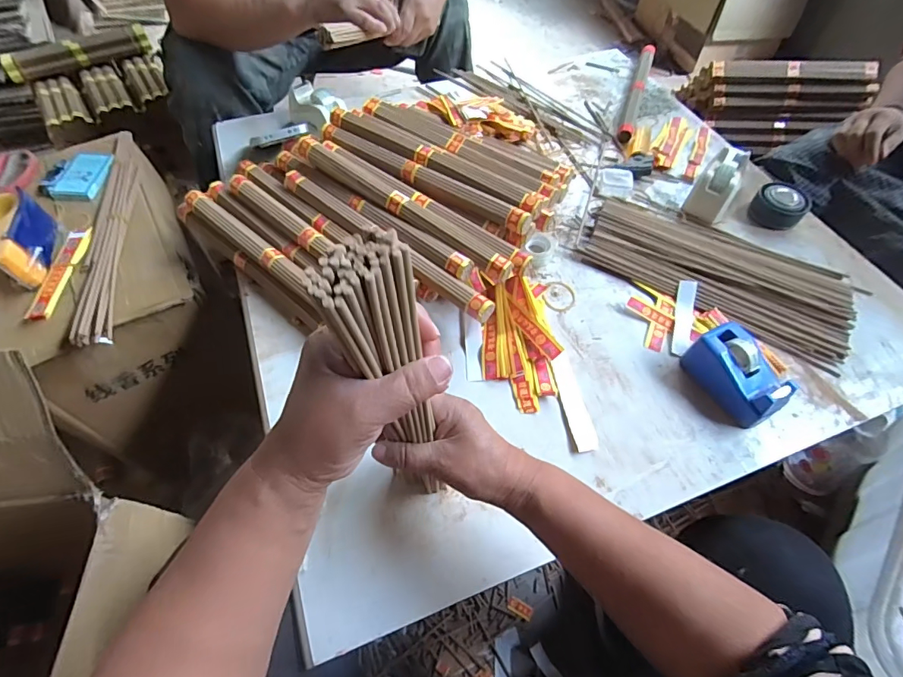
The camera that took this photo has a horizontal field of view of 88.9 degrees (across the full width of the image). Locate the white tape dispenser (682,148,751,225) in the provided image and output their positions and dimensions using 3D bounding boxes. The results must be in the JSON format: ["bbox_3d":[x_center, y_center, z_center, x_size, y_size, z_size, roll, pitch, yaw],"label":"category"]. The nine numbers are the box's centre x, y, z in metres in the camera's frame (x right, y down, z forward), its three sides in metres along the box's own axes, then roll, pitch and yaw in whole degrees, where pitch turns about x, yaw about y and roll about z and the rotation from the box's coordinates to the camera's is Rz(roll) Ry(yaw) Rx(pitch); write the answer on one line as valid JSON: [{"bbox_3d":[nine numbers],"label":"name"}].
[{"bbox_3d":[0.389,-0.229,0.664,0.055,0.067,0.121,30,61,18],"label":"white tape dispenser"}]

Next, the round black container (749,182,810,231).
[{"bbox_3d":[0.469,-0.190,0.660,0.066,0.035,0.066,37,63,21],"label":"round black container"}]

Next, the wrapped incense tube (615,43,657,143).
[{"bbox_3d":[0.336,-0.451,0.837,0.027,0.020,0.323,18,58,11],"label":"wrapped incense tube"}]

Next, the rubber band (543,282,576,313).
[{"bbox_3d":[0.135,-0.054,0.581,0.044,0.004,0.051,-5,56,-14],"label":"rubber band"}]

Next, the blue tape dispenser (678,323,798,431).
[{"bbox_3d":[0.306,0.036,0.491,0.049,0.054,0.100,-23,60,-15],"label":"blue tape dispenser"}]

